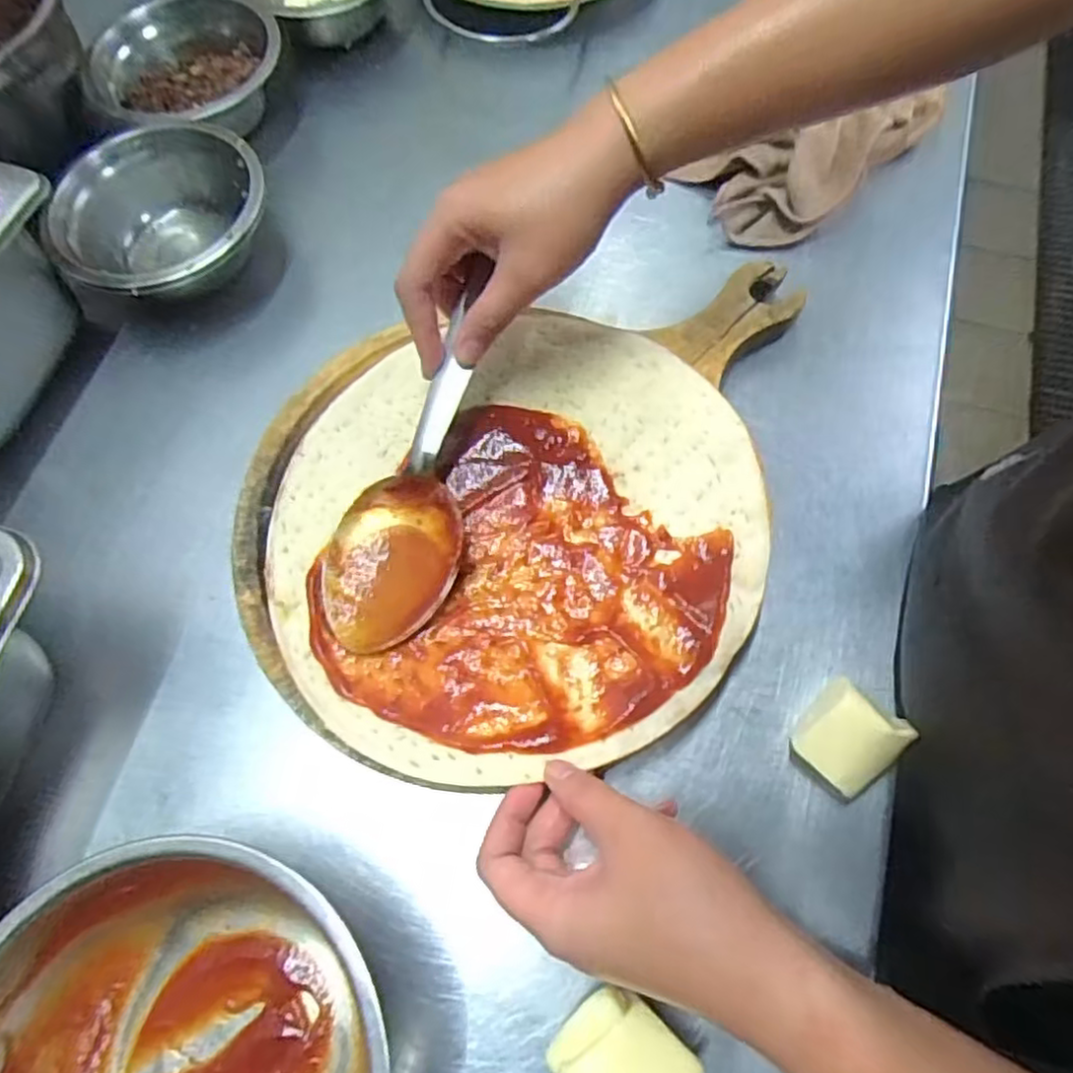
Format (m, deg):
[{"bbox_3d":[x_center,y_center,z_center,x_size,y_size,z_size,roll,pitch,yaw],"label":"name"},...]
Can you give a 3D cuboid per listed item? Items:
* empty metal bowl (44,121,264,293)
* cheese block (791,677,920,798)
[{"bbox_3d":[-0.229,-0.197,0.437,0.114,0.062,0.123,0,69,1],"label":"empty metal bowl"},{"bbox_3d":[0.148,0.094,0.328,0.050,0.037,0.041,-40,74,-13],"label":"cheese block"}]

